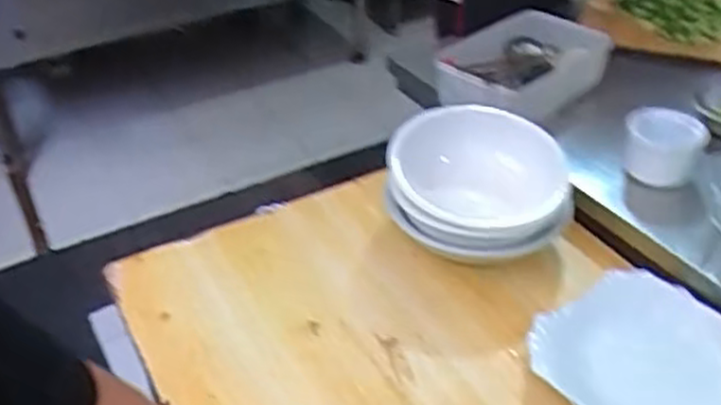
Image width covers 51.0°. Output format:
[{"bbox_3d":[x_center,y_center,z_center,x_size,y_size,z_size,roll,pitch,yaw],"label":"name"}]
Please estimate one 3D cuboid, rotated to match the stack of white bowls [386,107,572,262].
[{"bbox_3d":[0.152,-0.019,1.003,0.232,0.139,0.229,6,38,9],"label":"stack of white bowls"}]

